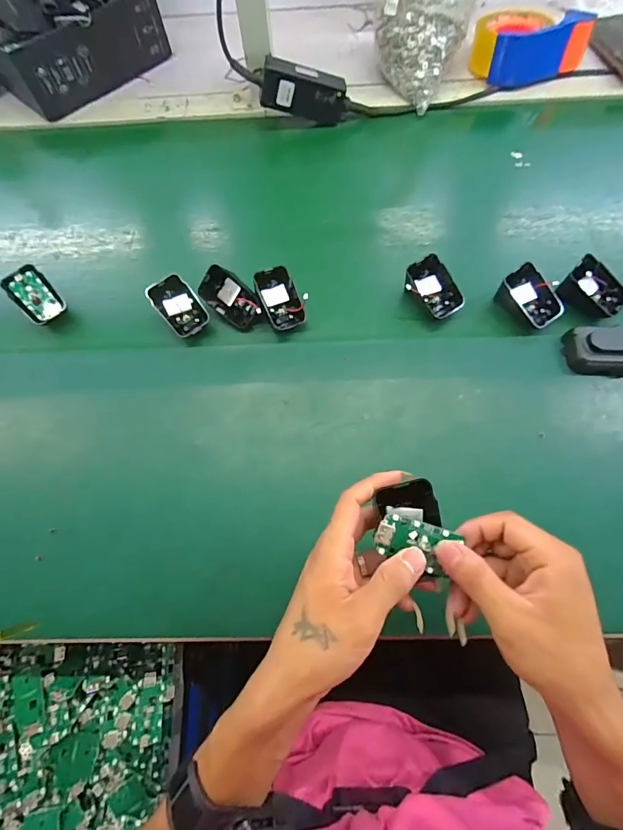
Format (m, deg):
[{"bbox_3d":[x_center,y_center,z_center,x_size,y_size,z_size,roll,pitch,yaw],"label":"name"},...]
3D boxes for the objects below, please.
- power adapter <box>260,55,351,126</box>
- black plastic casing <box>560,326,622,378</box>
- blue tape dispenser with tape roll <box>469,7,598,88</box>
[{"bbox_3d":[-0.008,-0.450,0.576,0.122,0.058,0.030,2,66,-21],"label":"power adapter"},{"bbox_3d":[0.322,-0.065,0.429,0.101,0.025,0.047,4,70,8],"label":"black plastic casing"},{"bbox_3d":[0.313,-0.551,0.601,0.149,0.064,0.096,-7,69,4],"label":"blue tape dispenser with tape roll"}]

